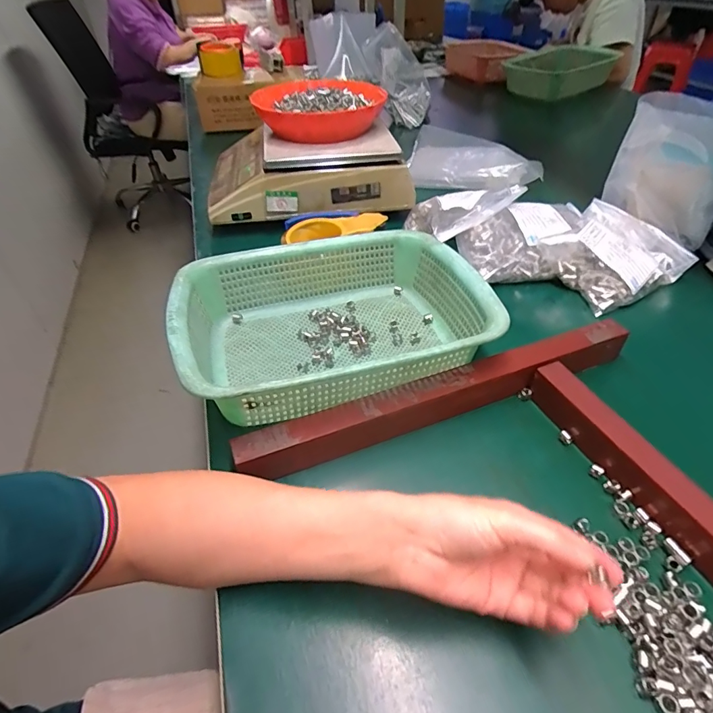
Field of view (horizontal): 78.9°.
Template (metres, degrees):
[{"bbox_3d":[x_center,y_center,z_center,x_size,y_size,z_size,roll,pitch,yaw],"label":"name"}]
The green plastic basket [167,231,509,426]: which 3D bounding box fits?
[{"bbox_3d":[-0.020,-0.036,0.440,0.288,0.088,0.218,-14,44,-10],"label":"green plastic basket"}]

